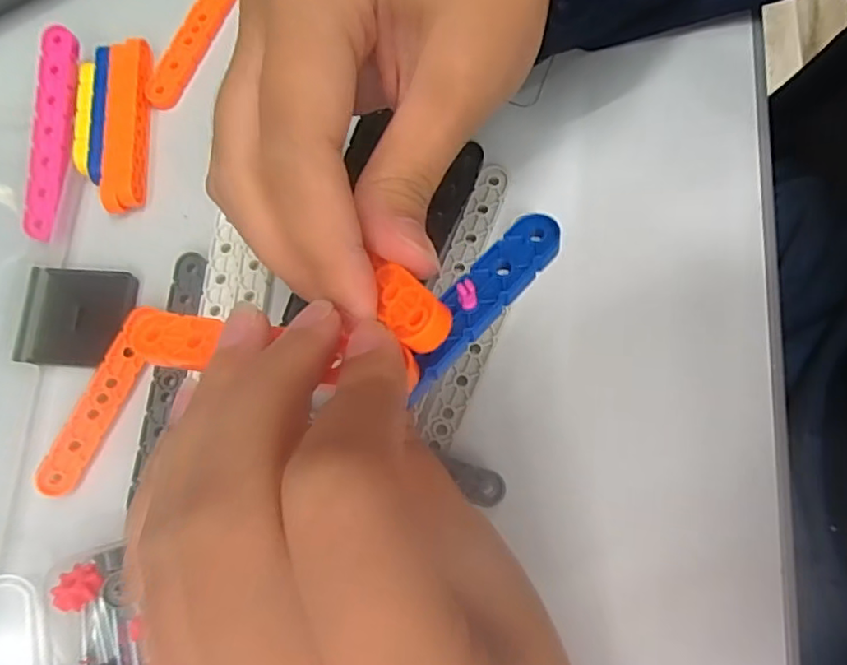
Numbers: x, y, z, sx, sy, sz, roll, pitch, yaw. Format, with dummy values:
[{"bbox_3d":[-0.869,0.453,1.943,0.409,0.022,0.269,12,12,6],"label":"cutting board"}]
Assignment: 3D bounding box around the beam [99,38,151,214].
[{"bbox_3d":[-0.122,-0.086,0.235,0.016,0.007,0.074,-5,77,3],"label":"beam"}]

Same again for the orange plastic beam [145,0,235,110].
[{"bbox_3d":[-0.098,-0.129,0.247,0.014,0.004,0.073,27,82,-7],"label":"orange plastic beam"}]

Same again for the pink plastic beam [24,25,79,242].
[{"bbox_3d":[-0.149,-0.080,0.232,0.014,0.004,0.086,4,85,-11],"label":"pink plastic beam"}]

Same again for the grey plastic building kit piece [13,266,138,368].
[{"bbox_3d":[-0.134,-0.006,0.222,0.039,0.006,0.037,3,77,4],"label":"grey plastic building kit piece"}]

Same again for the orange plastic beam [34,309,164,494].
[{"bbox_3d":[-0.118,0.024,0.212,0.012,0.007,0.073,24,80,9],"label":"orange plastic beam"}]

